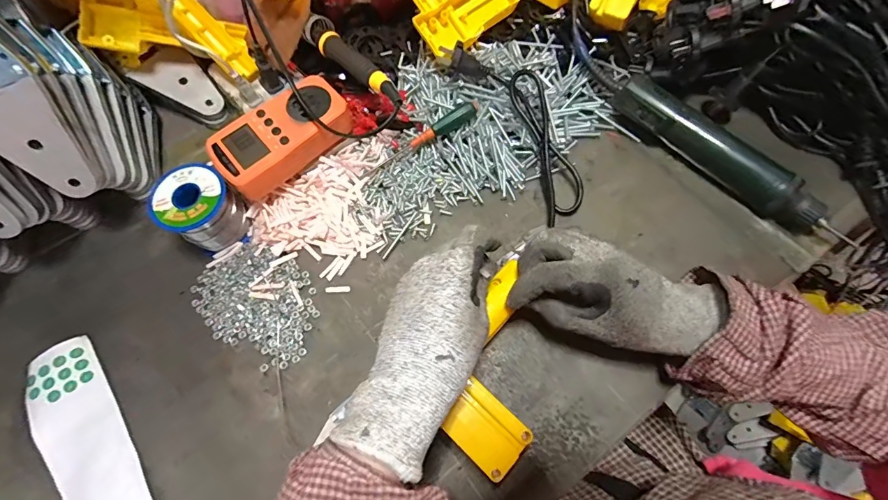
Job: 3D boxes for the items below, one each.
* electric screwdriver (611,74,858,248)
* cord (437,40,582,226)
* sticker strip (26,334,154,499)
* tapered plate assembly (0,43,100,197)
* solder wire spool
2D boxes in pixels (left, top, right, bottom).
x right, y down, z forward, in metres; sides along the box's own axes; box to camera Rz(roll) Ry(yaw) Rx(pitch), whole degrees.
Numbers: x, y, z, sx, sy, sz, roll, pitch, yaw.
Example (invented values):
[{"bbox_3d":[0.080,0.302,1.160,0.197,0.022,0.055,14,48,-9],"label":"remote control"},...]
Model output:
[{"bbox_3d":[0.267,-0.089,0.399,0.037,0.042,0.231,-40,72,-14],"label":"electric screwdriver"},{"bbox_3d":[0.079,-0.125,0.409,0.071,0.038,0.214,-33,87,-11],"label":"cord"},{"bbox_3d":[-0.282,0.173,0.332,0.060,0.010,0.222,-36,73,-11],"label":"sticker strip"},{"bbox_3d":[-0.330,-0.098,0.314,0.068,0.136,0.011,-28,43,-9],"label":"tapered plate assembly"},{"bbox_3d":[-0.225,-0.037,0.383,0.065,0.060,0.062,23,70,11],"label":"solder wire spool"}]

